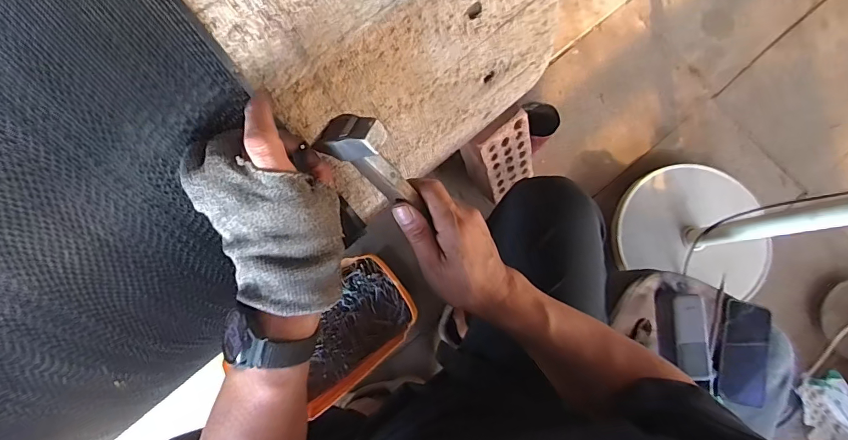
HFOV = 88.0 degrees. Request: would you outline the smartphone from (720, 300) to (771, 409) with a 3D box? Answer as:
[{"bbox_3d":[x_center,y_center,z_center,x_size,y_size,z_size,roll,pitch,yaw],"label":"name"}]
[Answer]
[{"bbox_3d":[0.527,0.219,0.719,0.069,0.015,0.164,7,91,14],"label":"smartphone"}]

